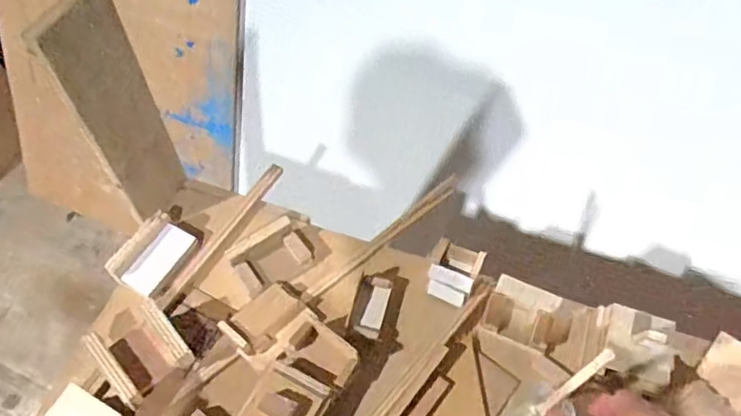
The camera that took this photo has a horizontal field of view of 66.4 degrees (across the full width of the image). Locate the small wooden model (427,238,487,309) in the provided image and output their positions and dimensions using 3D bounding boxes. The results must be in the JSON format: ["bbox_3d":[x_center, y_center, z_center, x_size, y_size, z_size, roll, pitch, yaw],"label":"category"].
[{"bbox_3d":[0.104,0.084,0.701,0.059,0.076,0.049,20,61,14],"label":"small wooden model"}]

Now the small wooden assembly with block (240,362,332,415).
[{"bbox_3d":[-0.098,0.228,0.629,0.079,0.029,0.093,24,63,16],"label":"small wooden assembly with block"}]

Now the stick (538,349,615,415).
[{"bbox_3d":[0.186,0.166,0.526,0.009,0.115,0.010,-17,58,-29],"label":"stick"}]

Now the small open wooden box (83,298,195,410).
[{"bbox_3d":[-0.263,0.167,0.655,0.087,0.058,0.080,40,68,23],"label":"small open wooden box"}]

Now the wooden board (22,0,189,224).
[{"bbox_3d":[-0.281,-0.109,0.646,0.018,0.295,0.099,23,57,17],"label":"wooden board"}]

